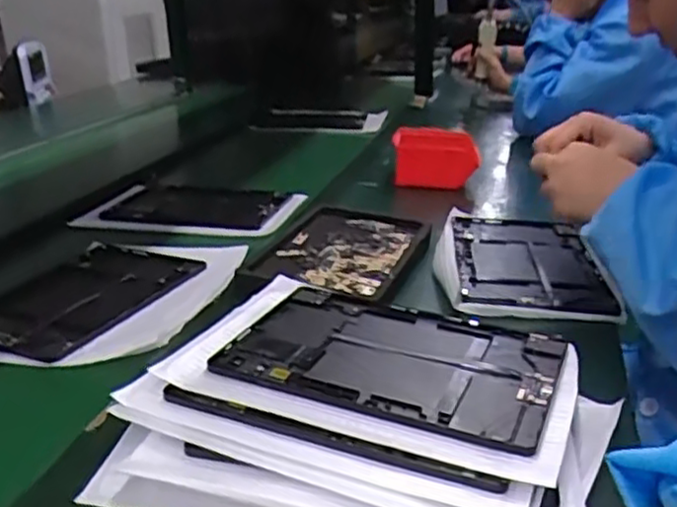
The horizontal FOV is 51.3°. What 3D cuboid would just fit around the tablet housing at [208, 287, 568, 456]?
[{"bbox_3d":[0.041,0.079,0.540,0.239,0.009,0.159,10,24,23],"label":"tablet housing"}]

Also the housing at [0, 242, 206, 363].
[{"bbox_3d":[-0.265,0.039,0.738,0.176,0.009,0.248,9,22,25],"label":"housing"}]

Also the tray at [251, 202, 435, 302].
[{"bbox_3d":[0.007,-0.003,0.812,0.156,0.035,0.254,5,20,17],"label":"tray"}]

